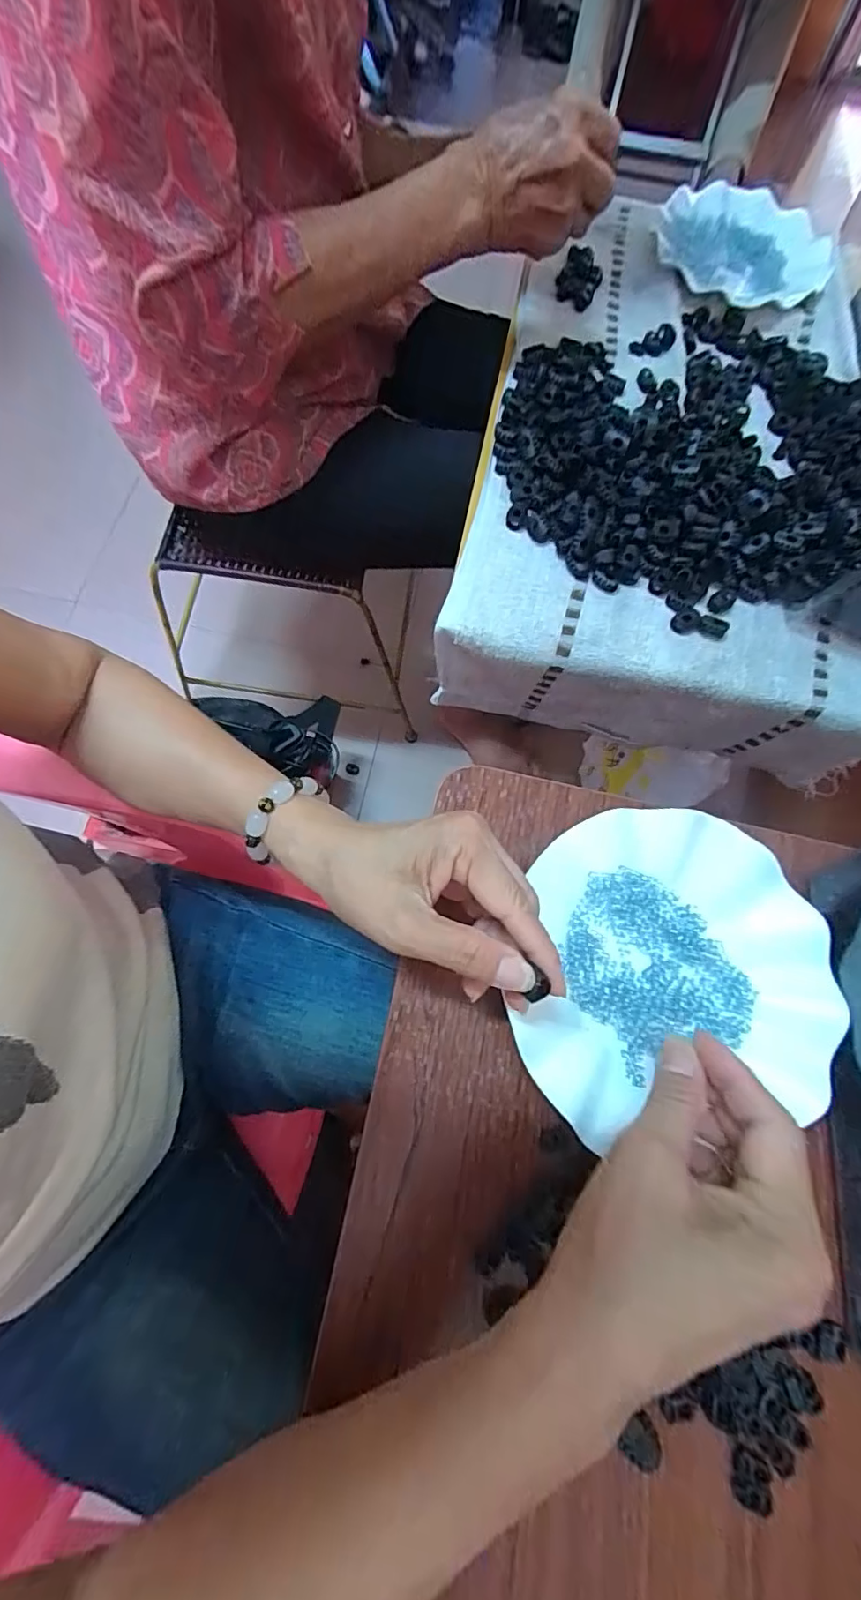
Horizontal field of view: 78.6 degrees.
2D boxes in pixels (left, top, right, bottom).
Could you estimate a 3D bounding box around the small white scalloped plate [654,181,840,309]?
[{"bbox_3d":[0.325,-0.574,0.549,0.174,0.031,0.166,10,71,0],"label":"small white scalloped plate"}]

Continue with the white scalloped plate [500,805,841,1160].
[{"bbox_3d":[0.132,0.089,0.297,0.180,0.024,0.162,-9,71,-4],"label":"white scalloped plate"}]

